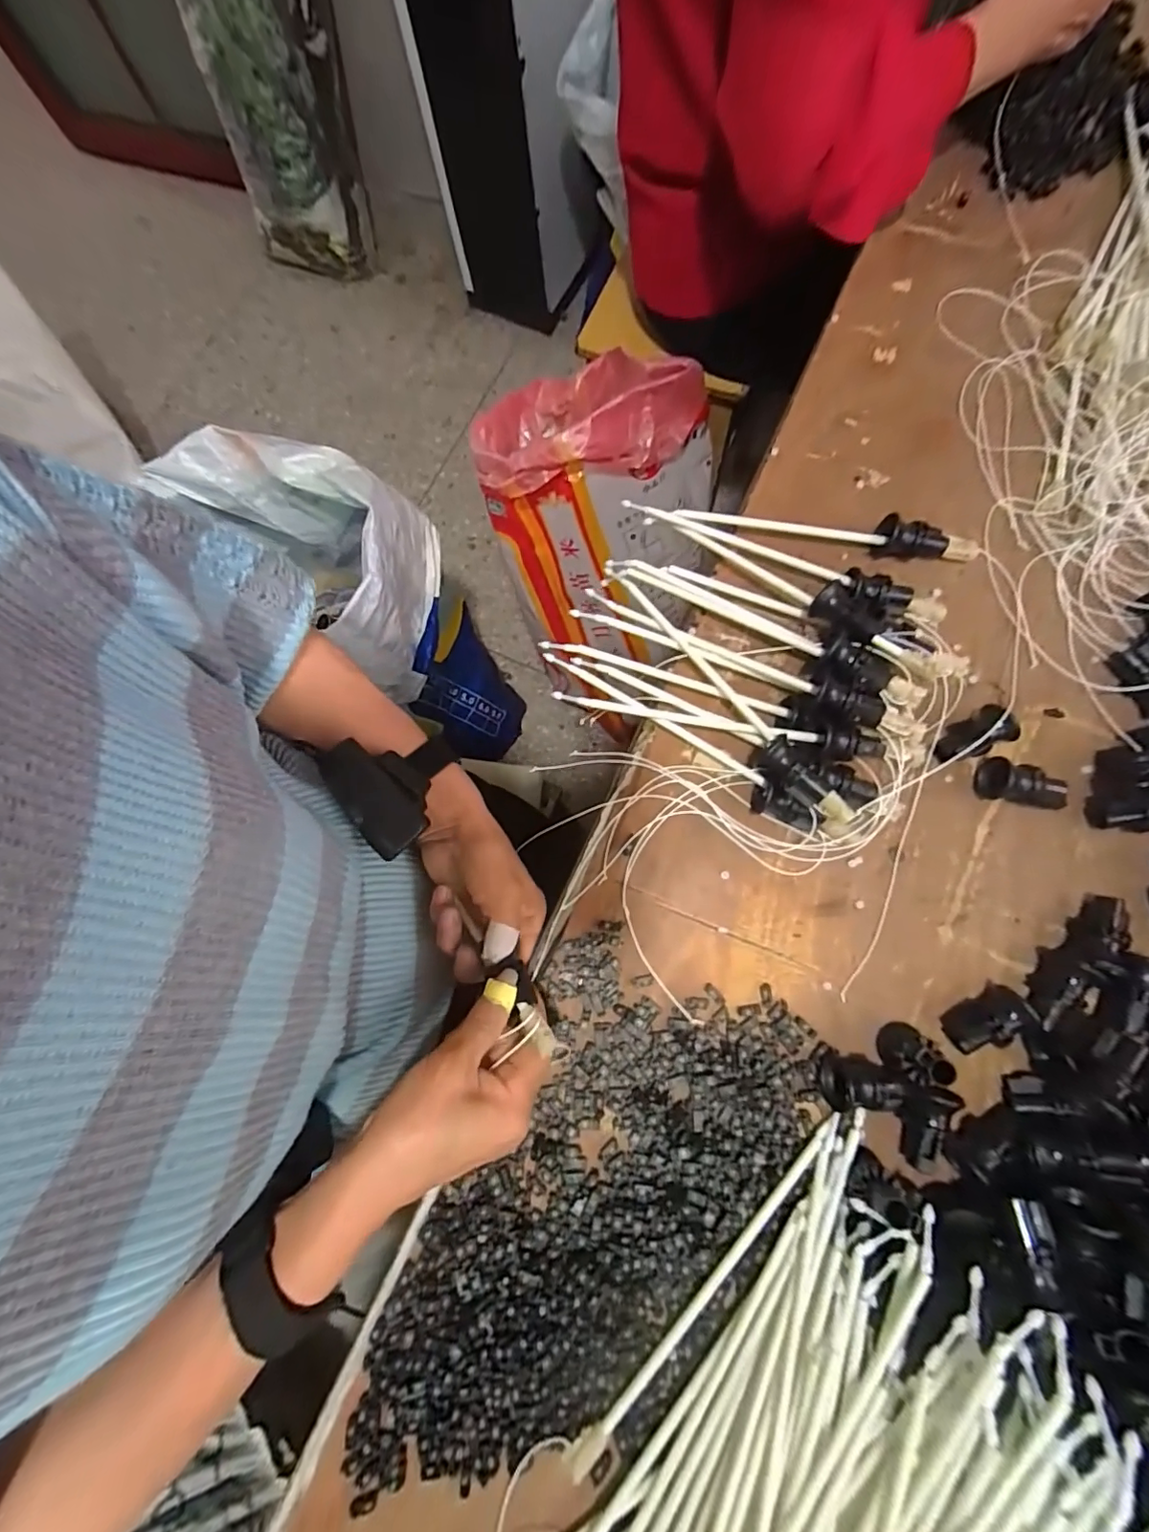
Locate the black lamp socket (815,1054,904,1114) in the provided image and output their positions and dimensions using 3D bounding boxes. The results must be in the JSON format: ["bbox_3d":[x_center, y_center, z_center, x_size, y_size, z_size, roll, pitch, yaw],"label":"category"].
[{"bbox_3d":[0.177,0.196,0.326,0.046,0.026,0.027,4,78,5],"label":"black lamp socket"}]

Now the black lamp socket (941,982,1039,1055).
[{"bbox_3d":[0.259,0.161,0.334,0.048,0.024,0.027,-31,77,-3],"label":"black lamp socket"}]

